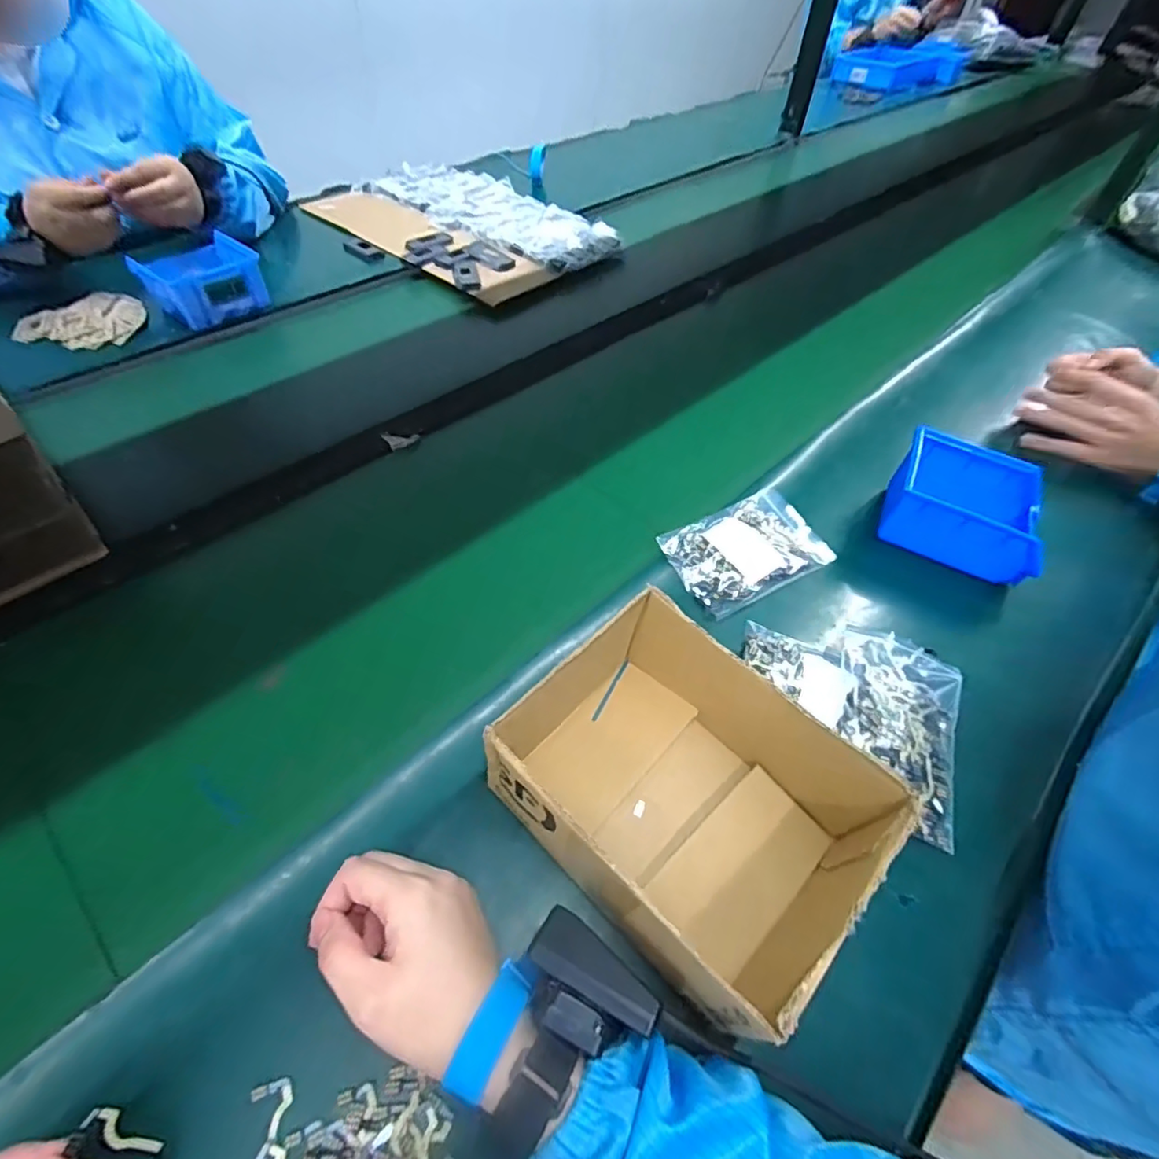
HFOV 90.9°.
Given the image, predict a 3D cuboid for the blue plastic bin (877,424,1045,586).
[{"bbox_3d":[0.378,-0.070,0.564,0.135,0.072,0.125,25,54,15],"label":"blue plastic bin"}]

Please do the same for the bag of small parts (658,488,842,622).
[{"bbox_3d":[0.158,-0.029,0.533,0.152,0.015,0.093,-25,58,-21],"label":"bag of small parts"}]

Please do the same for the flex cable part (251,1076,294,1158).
[{"bbox_3d":[-0.156,0.277,0.286,0.018,0.006,0.039,-5,53,-8],"label":"flex cable part"}]

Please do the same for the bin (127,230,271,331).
[{"bbox_3d":[-0.503,-0.398,0.766,0.120,0.062,0.133,37,58,23],"label":"bin"}]

